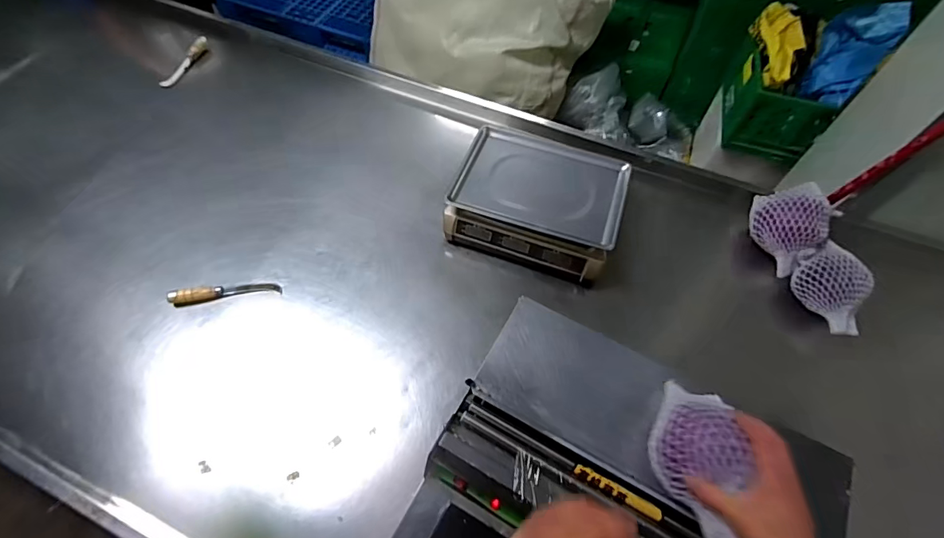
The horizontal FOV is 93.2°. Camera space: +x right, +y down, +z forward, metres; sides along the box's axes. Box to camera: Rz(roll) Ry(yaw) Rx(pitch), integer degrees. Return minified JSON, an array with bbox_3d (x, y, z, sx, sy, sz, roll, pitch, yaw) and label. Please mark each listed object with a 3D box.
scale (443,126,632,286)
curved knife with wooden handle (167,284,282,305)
[{"bbox_3d":[0.143,-0.147,0.972,0.343,0.125,0.269,19,59,9],"label":"scale"},{"bbox_3d":[-0.490,0.048,0.892,0.198,0.022,0.030,-6,61,-22],"label":"curved knife with wooden handle"}]

